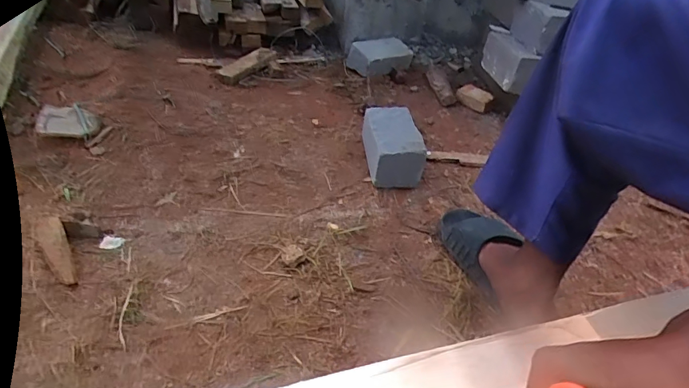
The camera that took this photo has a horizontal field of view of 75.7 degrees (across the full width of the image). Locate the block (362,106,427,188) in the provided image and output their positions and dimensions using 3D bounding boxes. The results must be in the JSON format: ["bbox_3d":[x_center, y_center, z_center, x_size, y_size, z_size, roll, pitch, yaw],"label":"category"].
[{"bbox_3d":[0.098,-0.109,0.981,0.119,0.103,0.195,0,41,-9],"label":"block"}]

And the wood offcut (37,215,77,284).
[{"bbox_3d":[-0.457,0.093,0.708,0.037,0.019,0.117,-22,75,-30],"label":"wood offcut"}]

